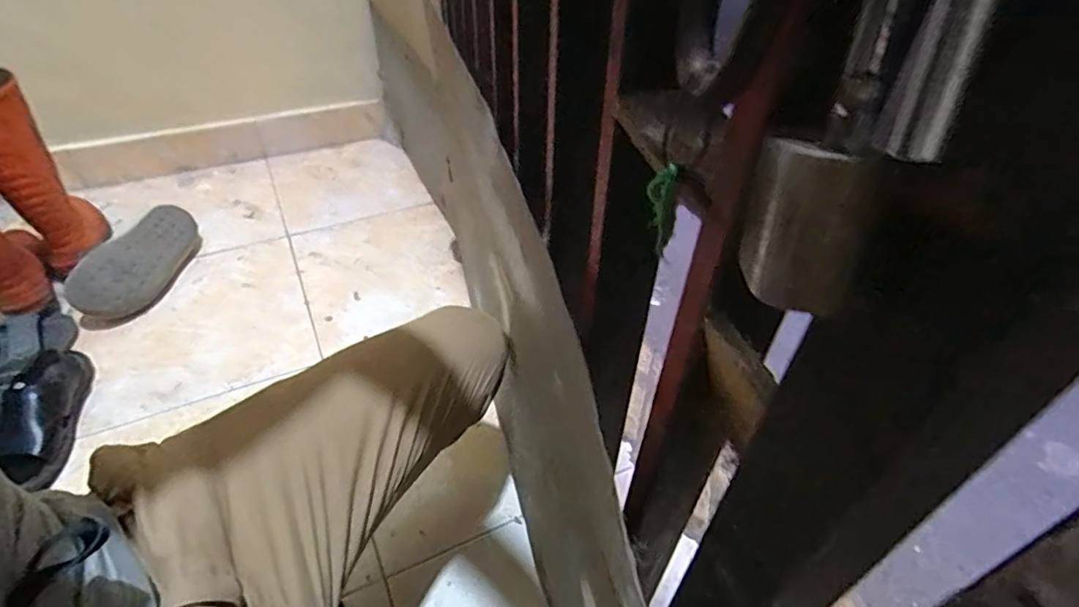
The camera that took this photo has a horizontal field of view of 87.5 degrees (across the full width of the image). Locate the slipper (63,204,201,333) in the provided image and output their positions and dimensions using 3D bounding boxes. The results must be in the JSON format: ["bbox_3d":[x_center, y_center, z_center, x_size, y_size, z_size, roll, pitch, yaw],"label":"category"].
[{"bbox_3d":[-0.772,-0.071,1.095,0.131,0.076,0.285,41,39,-20],"label":"slipper"}]

